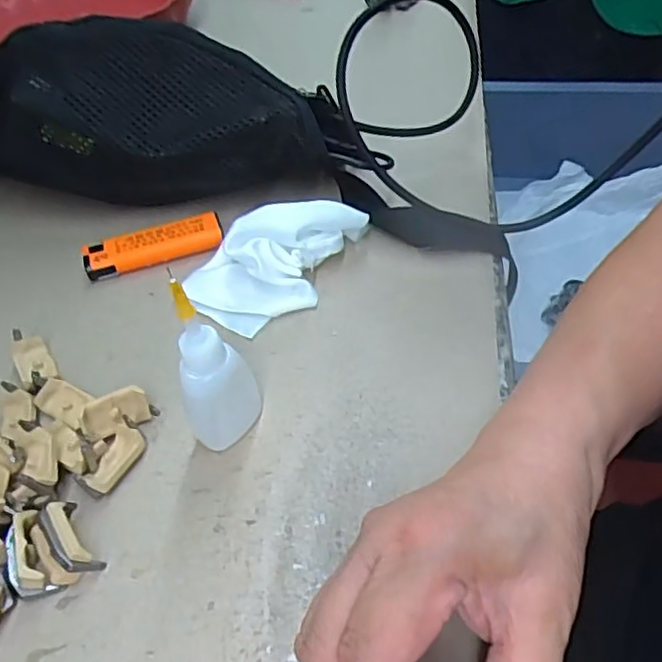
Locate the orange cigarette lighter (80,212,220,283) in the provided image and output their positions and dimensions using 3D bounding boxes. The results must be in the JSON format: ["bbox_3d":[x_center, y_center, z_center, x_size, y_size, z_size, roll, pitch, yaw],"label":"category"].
[{"bbox_3d":[-0.104,-0.050,0.393,0.079,0.014,0.022,-17,50,-8],"label":"orange cigarette lighter"}]

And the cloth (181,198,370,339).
[{"bbox_3d":[-0.027,-0.039,0.361,0.109,0.034,0.051,-24,52,-14],"label":"cloth"}]

